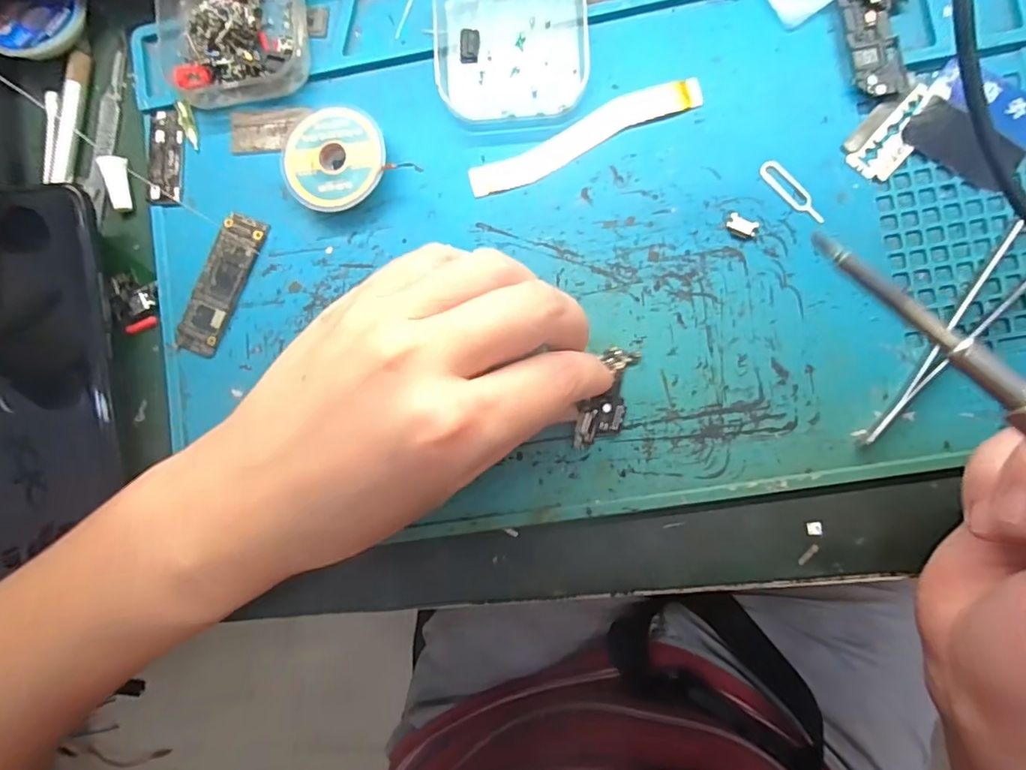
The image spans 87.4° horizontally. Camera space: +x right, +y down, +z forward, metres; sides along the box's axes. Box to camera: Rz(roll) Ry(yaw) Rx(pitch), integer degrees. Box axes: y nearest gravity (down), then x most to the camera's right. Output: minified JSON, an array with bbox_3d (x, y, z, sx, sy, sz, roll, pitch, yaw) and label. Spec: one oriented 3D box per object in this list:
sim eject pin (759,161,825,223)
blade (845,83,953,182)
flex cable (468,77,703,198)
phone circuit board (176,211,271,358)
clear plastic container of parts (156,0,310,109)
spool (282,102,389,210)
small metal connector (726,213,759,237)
[{"bbox_3d":[0.114,-0.079,0.218,0.009,0.004,0.033,-42,86,3],"label":"sim eject pin"},{"bbox_3d":[0.158,-0.102,0.216,0.047,0.004,0.017,-46,80,3],"label":"blade"},{"bbox_3d":[0.030,-0.107,0.229,0.102,0.004,0.018,-24,87,5],"label":"flex cable"},{"bbox_3d":[-0.129,-0.044,0.239,0.020,0.005,0.064,24,91,5],"label":"phone circuit board"},{"bbox_3d":[-0.124,-0.160,0.234,0.063,0.021,0.068,-4,89,5],"label":"clear plastic container of parts"},{"bbox_3d":[-0.077,-0.097,0.233,0.046,0.012,0.044,0,89,5],"label":"spool"},{"bbox_3d":[0.094,-0.065,0.219,0.012,0.004,0.007,28,92,5],"label":"small metal connector"}]

